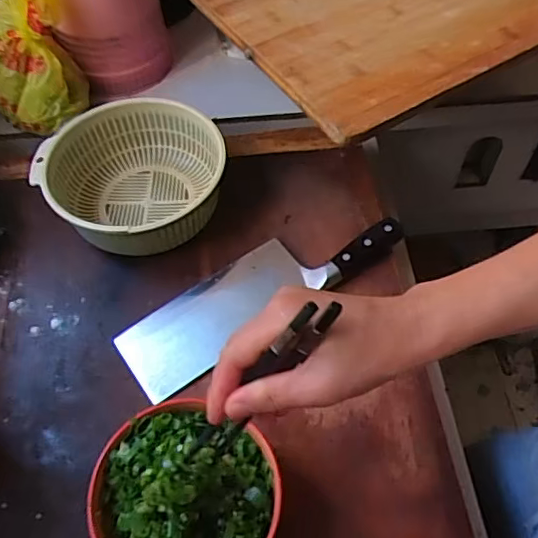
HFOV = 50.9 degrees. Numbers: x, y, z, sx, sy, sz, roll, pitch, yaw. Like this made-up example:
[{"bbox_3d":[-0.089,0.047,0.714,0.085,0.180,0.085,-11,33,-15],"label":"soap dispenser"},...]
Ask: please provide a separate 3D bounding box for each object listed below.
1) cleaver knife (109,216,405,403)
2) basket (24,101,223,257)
[{"bbox_3d":[-0.007,0.016,0.596,0.310,0.026,0.089,-31,63,-19],"label":"cleaver knife"},{"bbox_3d":[-0.142,-0.100,0.639,0.184,0.071,0.186,0,57,0],"label":"basket"}]

